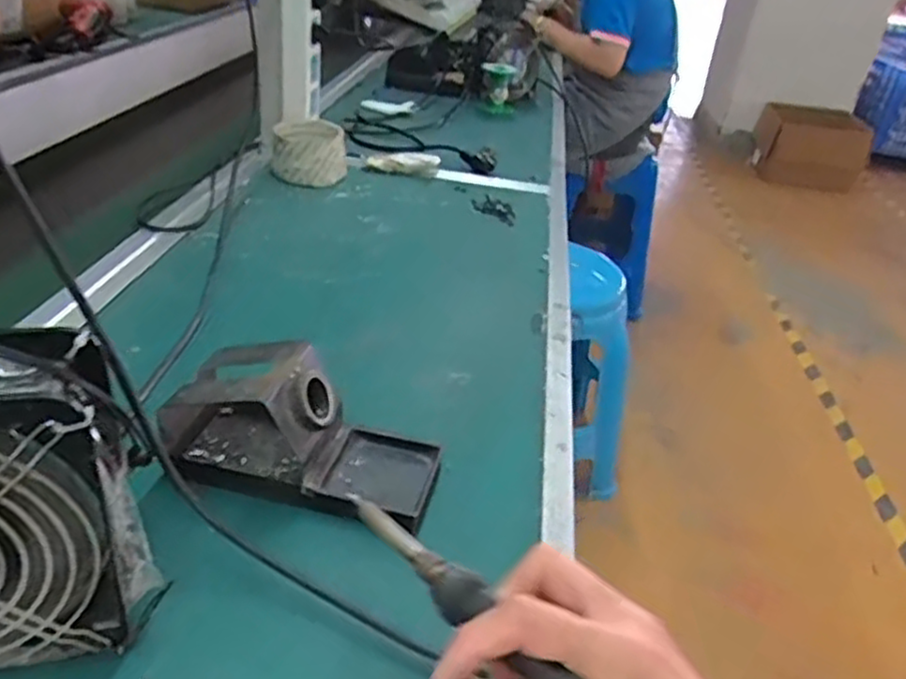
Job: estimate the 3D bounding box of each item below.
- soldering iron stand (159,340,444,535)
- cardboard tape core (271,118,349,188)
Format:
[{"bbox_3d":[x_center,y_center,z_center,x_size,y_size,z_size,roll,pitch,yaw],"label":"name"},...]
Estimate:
[{"bbox_3d":[-0.090,0.053,0.445,0.165,0.073,0.075,12,32,8],"label":"soldering iron stand"},{"bbox_3d":[-0.177,-0.233,0.905,0.090,0.052,0.096,2,32,-9],"label":"cardboard tape core"}]

